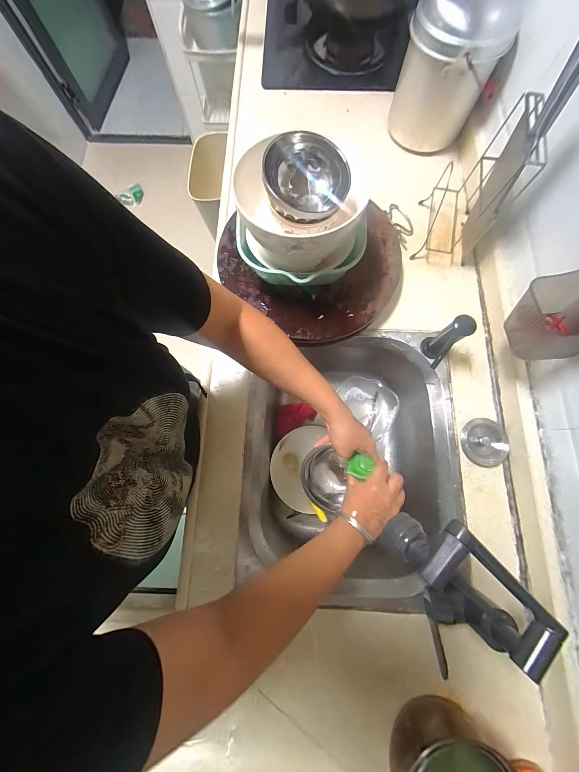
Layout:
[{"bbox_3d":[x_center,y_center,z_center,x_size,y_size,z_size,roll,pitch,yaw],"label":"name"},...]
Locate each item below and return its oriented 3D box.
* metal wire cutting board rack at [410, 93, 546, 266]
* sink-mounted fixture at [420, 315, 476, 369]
[{"bbox_3d":[0.360,-0.378,0.508,0.130,0.221,0.162,9,78,3],"label":"metal wire cutting board rack"},{"bbox_3d":[0.267,-0.070,0.483,0.102,0.102,0.038,-41,80,-8],"label":"sink-mounted fixture"}]

